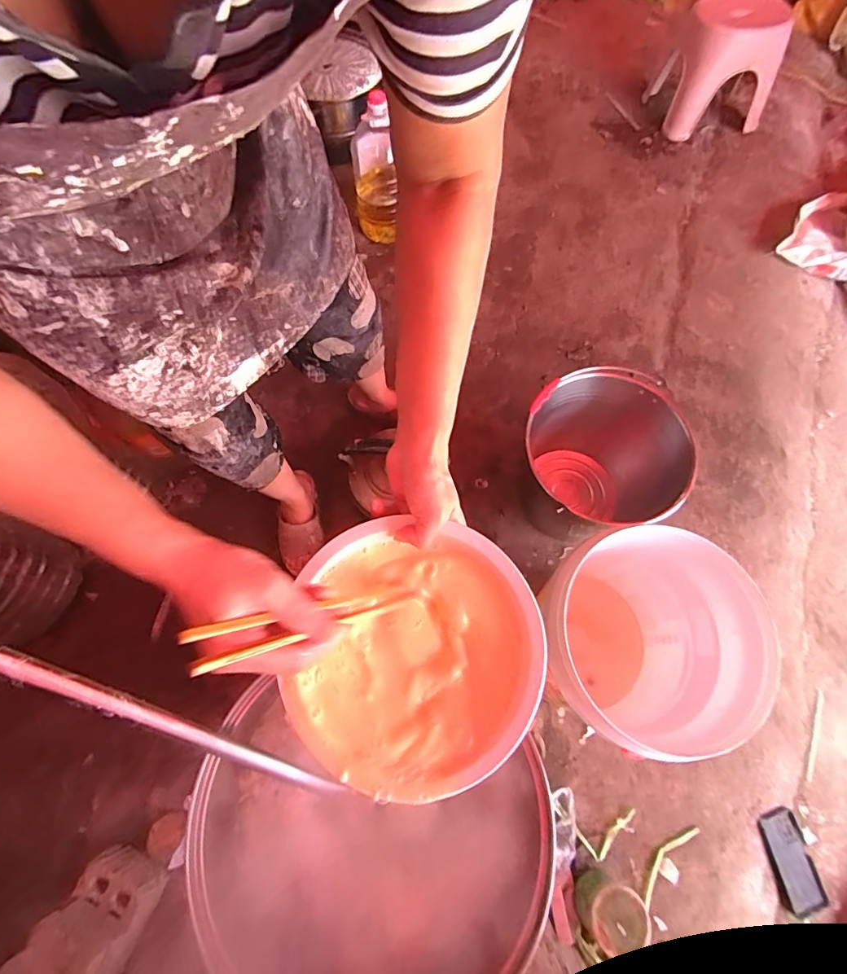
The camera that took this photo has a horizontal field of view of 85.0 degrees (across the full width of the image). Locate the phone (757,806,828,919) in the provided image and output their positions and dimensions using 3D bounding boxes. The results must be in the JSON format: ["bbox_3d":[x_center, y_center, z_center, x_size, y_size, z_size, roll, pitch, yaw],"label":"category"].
[{"bbox_3d":[0.704,0.717,0.887,0.088,0.012,0.164,-13,70,-4],"label":"phone"}]

